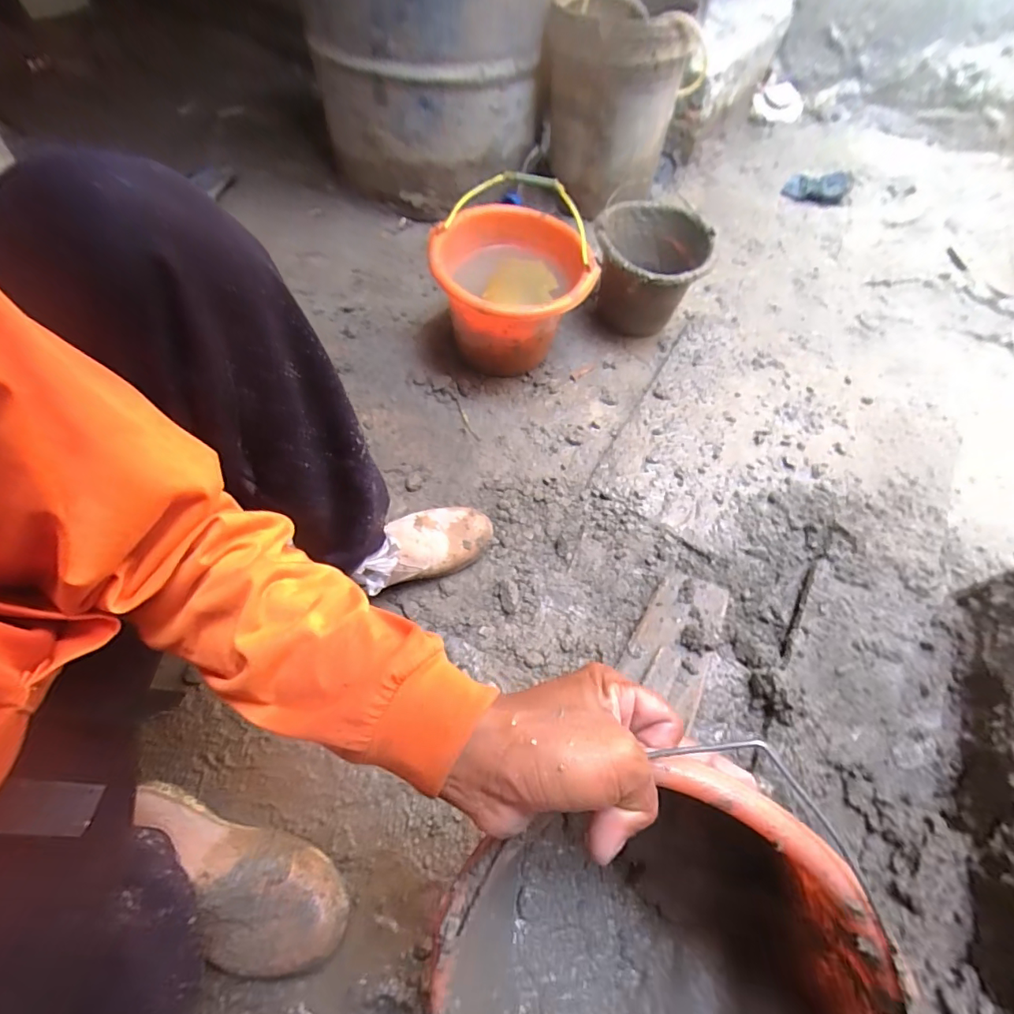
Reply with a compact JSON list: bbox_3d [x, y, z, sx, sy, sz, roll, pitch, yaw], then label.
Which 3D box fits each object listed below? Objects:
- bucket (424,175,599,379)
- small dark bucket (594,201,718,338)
[{"bbox_3d":[0.005,-0.397,0.850,0.262,0.239,0.296,-2,59,-4],"label":"bucket"},{"bbox_3d":[0.281,-0.464,0.966,0.218,0.207,0.252,6,59,0],"label":"small dark bucket"}]

